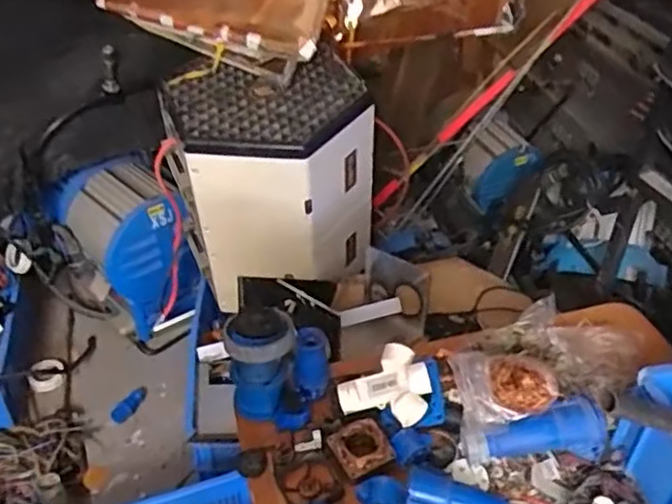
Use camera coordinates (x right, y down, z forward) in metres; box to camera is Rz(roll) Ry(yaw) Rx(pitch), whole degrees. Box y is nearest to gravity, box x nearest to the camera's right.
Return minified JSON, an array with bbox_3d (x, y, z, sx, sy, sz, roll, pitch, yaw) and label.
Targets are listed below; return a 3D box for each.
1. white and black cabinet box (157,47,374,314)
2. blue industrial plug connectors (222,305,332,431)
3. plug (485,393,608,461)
[{"bbox_3d":[-0.153,-0.156,1.669,0.496,0.548,0.335,-2,38,-3],"label":"white and black cabinet box"},{"bbox_3d":[-0.097,0.184,1.050,0.151,0.160,0.123,19,42,21],"label":"blue industrial plug connectors"},{"bbox_3d":[0.314,0.268,0.953,0.178,0.070,0.075,-9,40,-13],"label":"plug"}]

